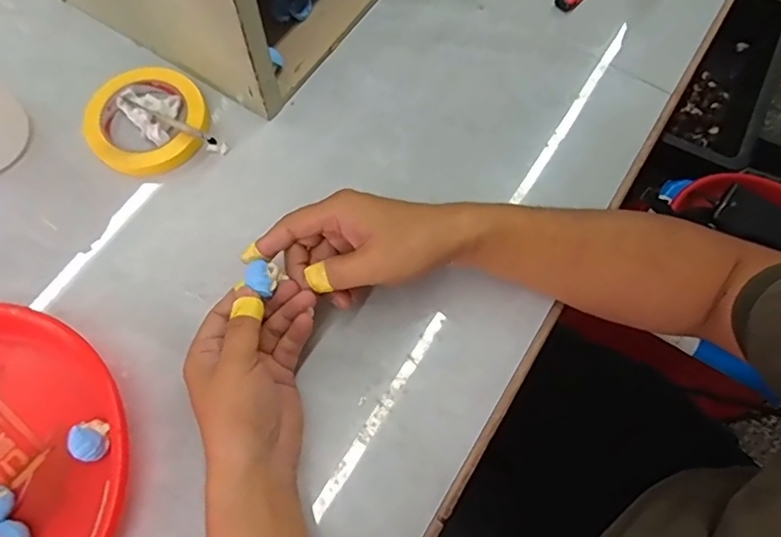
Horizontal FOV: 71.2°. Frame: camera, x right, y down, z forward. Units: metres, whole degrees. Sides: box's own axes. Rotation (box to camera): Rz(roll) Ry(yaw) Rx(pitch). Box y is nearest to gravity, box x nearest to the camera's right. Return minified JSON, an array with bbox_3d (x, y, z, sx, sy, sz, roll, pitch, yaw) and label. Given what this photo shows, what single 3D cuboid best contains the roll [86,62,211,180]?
[{"bbox_3d":[-0.224,-0.136,0.506,0.107,0.026,0.101,1,69,-2],"label":"roll"}]

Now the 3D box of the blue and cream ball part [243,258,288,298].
[{"bbox_3d":[-0.092,0.006,0.402,0.025,0.013,0.024,30,71,9],"label":"blue and cream ball part"}]

